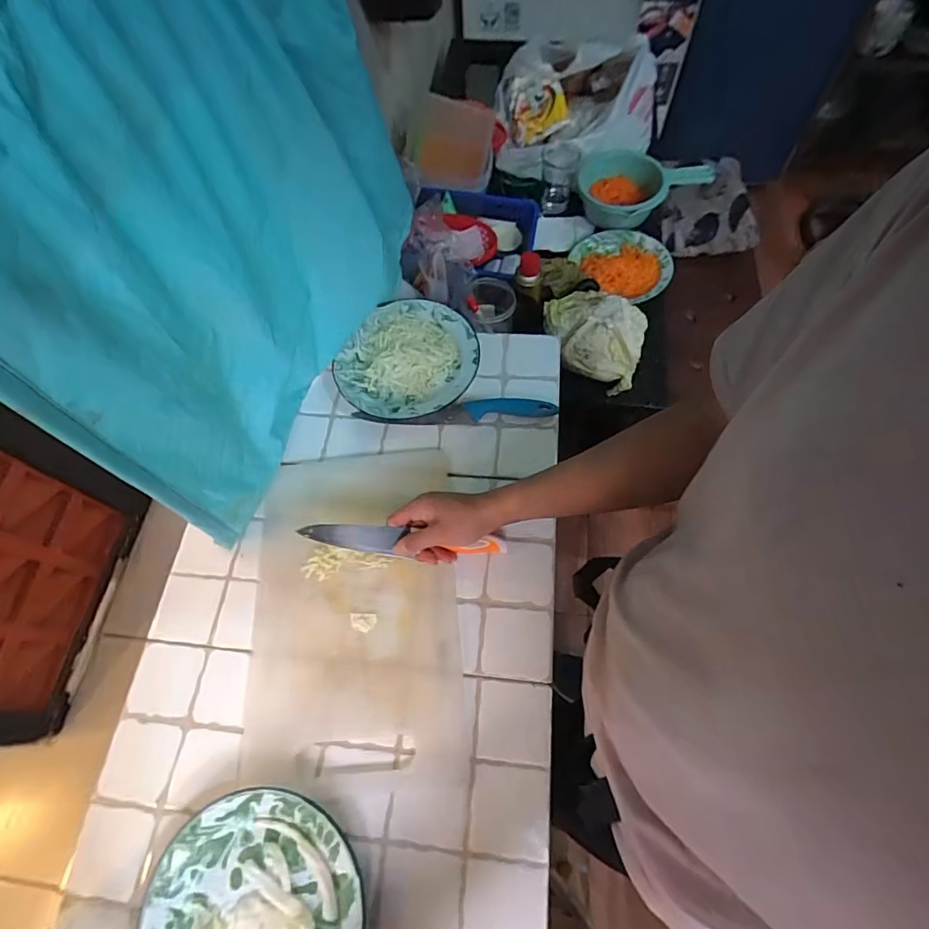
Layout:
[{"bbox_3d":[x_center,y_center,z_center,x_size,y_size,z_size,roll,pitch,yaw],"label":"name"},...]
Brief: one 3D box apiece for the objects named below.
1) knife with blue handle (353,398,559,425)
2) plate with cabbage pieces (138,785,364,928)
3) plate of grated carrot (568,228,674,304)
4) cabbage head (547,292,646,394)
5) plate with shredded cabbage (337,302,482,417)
[{"bbox_3d":[-0.014,-0.075,0.705,0.284,0.014,0.029,-4,65,2],"label":"knife with blue handle"},{"bbox_3d":[-0.202,0.432,0.475,0.206,0.031,0.198,-1,65,3],"label":"plate with cabbage pieces"},{"bbox_3d":[0.330,-0.420,1.033,0.202,0.026,0.175,33,71,17],"label":"plate of grated carrot"},{"bbox_3d":[0.226,-0.226,0.881,0.175,0.103,0.135,15,67,10],"label":"cabbage head"},{"bbox_3d":[-0.081,-0.155,0.737,0.194,0.029,0.198,-1,65,3],"label":"plate with shredded cabbage"}]

